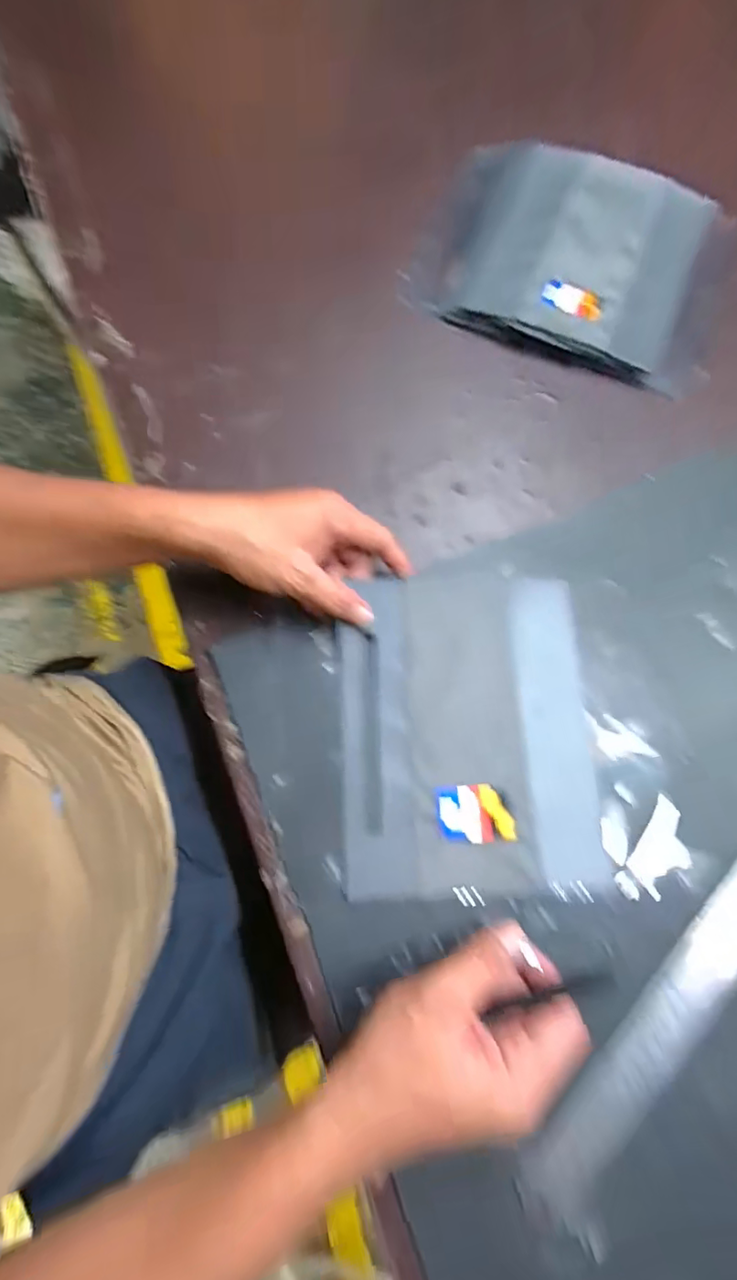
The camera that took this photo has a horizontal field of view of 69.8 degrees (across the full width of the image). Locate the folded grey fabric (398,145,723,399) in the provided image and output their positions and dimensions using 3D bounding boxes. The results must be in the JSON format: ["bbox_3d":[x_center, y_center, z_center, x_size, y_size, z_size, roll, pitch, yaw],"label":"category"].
[{"bbox_3d":[0.185,-0.354,0.479,0.254,0.026,0.217,21,75,6],"label":"folded grey fabric"}]

